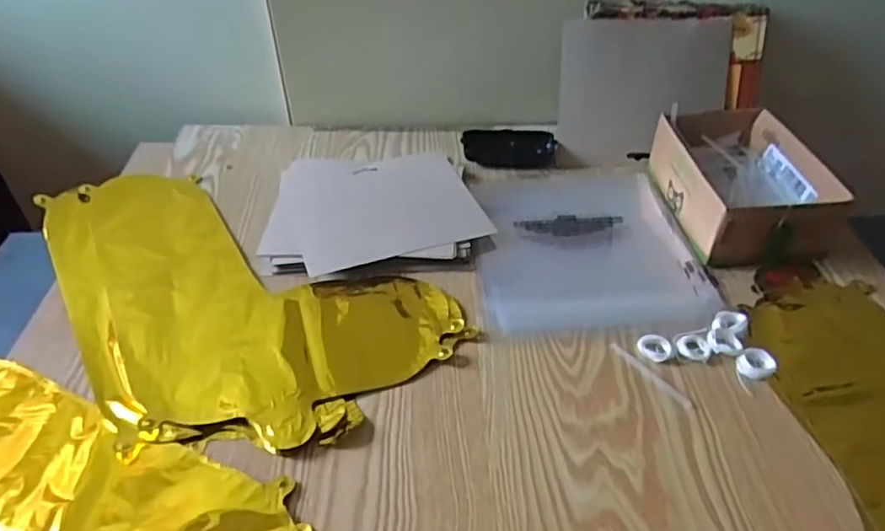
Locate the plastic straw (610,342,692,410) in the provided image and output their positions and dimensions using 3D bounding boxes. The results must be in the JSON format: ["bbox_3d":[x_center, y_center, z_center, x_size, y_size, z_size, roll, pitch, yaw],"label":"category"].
[{"bbox_3d":[0.168,0.087,0.509,0.009,0.004,0.081,-25,46,-26],"label":"plastic straw"}]

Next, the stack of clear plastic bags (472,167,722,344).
[{"bbox_3d":[0.138,-0.036,0.651,0.216,0.007,0.263,-4,41,-5],"label":"stack of clear plastic bags"}]

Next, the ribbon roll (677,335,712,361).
[{"bbox_3d":[0.209,0.068,0.524,0.025,0.004,0.026,0,41,0],"label":"ribbon roll"}]

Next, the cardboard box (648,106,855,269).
[{"bbox_3d":[0.316,-0.092,0.673,0.139,0.064,0.209,-3,41,-3],"label":"cardboard box"}]

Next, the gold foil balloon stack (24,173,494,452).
[{"bbox_3d":[-0.210,0.011,0.592,0.259,0.016,0.419,-32,50,-31],"label":"gold foil balloon stack"}]

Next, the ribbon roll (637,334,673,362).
[{"bbox_3d":[0.177,0.068,0.525,0.027,0.007,0.023,26,47,27],"label":"ribbon roll"}]

